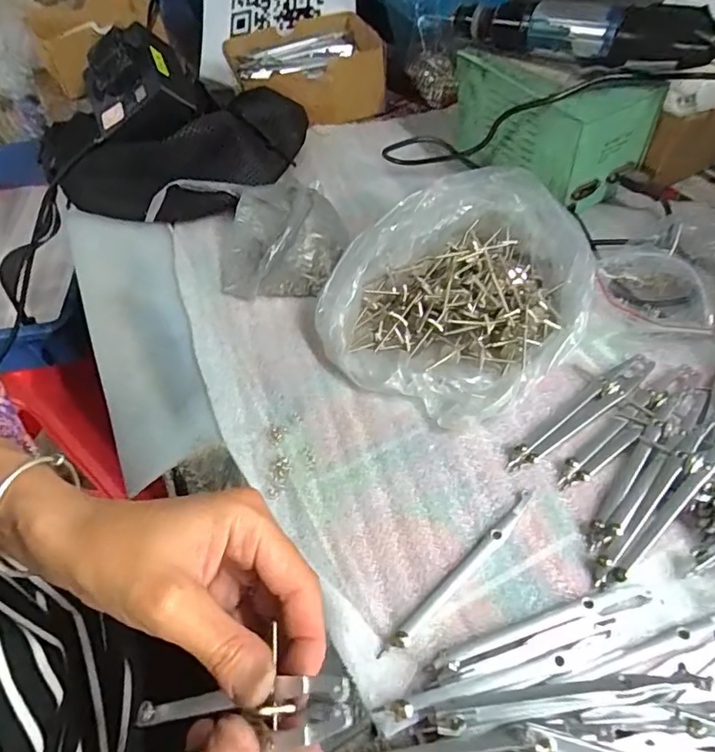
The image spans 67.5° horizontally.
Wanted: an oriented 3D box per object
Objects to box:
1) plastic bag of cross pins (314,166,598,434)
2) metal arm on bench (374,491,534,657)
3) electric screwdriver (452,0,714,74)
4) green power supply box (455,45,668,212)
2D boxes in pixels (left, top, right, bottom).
[{"bbox_3d":[0.071,-0.065,0.397,0.181,0.059,0.191,27,60,23],"label":"plastic bag of cross pins"},{"bbox_3d":[0.059,0.108,0.299,0.125,0.009,0.009,-39,59,-22],"label":"metal arm on bench"},{"bbox_3d":[0.175,-0.279,0.434,0.211,0.040,0.040,27,60,23],"label":"electric screwdriver"},{"bbox_3d":[0.164,-0.232,0.488,0.082,0.095,0.168,-35,58,-19],"label":"green power supply box"}]

